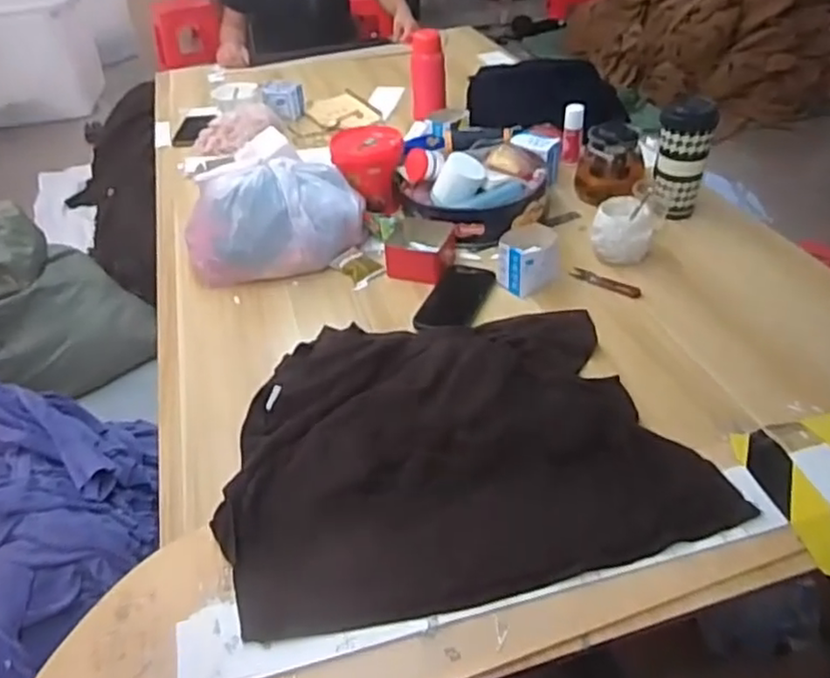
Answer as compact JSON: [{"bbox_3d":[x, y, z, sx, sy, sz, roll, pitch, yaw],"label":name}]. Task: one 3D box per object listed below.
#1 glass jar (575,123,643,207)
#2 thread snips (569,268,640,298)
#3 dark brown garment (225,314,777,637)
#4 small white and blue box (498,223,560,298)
[{"bbox_3d":[0.347,-0.310,1.225,0.114,0.116,0.129,9,40,16],"label":"glass jar"},{"bbox_3d":[0.294,-0.087,1.065,0.112,0.006,0.025,23,46,31],"label":"thread snips"},{"bbox_3d":[0.040,0.097,0.794,0.518,0.072,0.408,-13,39,-9],"label":"dark brown garment"},{"bbox_3d":[0.169,-0.122,1.052,0.081,0.070,0.077,-24,43,-23],"label":"small white and blue box"}]

